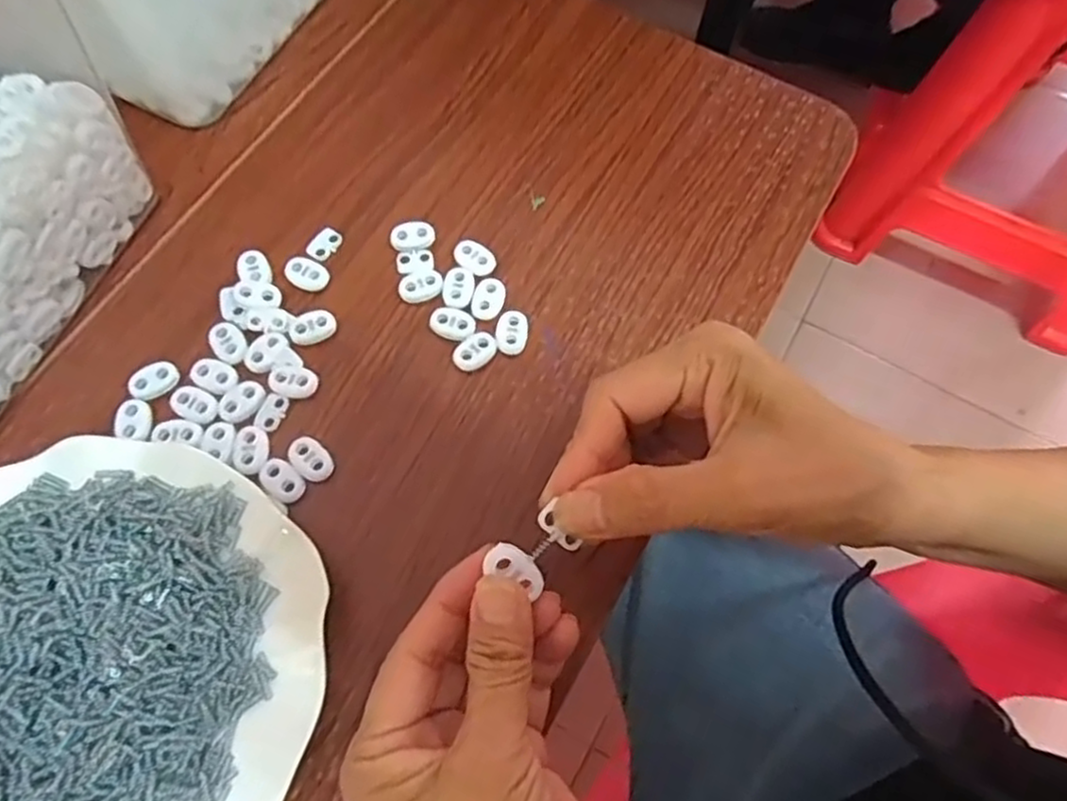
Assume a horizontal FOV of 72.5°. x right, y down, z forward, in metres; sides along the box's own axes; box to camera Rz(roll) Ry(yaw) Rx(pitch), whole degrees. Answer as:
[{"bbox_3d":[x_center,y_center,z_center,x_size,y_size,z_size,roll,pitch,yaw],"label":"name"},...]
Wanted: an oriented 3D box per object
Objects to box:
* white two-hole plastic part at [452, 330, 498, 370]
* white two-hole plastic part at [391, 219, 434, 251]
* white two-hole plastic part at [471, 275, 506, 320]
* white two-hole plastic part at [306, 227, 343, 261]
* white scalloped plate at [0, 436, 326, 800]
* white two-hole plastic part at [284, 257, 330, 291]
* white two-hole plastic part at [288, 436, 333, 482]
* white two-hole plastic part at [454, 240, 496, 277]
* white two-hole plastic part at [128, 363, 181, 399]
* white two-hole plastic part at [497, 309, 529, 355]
[{"bbox_3d":[-0.029,-0.024,0.356,0.022,0.004,0.015,-39,75,-15],"label":"white two-hole plastic part"},{"bbox_3d":[-0.063,-0.086,0.379,0.023,0.005,0.015,-9,70,-5],"label":"white two-hole plastic part"},{"bbox_3d":[-0.022,-0.052,0.364,0.016,0.004,0.023,18,70,5],"label":"white two-hole plastic part"},{"bbox_3d":[-0.109,-0.082,0.379,0.013,0.004,0.020,28,71,8],"label":"white two-hole plastic part"},{"bbox_3d":[-0.177,0.106,0.285,0.183,0.027,0.176,1,69,-2],"label":"white scalloped plate"},{"bbox_3d":[-0.115,-0.064,0.369,0.022,0.004,0.016,27,71,8],"label":"white two-hole plastic part"},{"bbox_3d":[-0.102,0.026,0.331,0.014,0.004,0.024,-41,76,-16],"label":"white two-hole plastic part"},{"bbox_3d":[-0.031,-0.073,0.375,0.023,0.004,0.015,31,71,9],"label":"white two-hole plastic part"},{"bbox_3d":[-0.179,-0.010,0.342,0.023,0.004,0.014,-22,72,-10],"label":"white two-hole plastic part"},{"bbox_3d":[-0.010,-0.034,0.361,0.015,0.006,0.023,4,69,-1],"label":"white two-hole plastic part"}]

